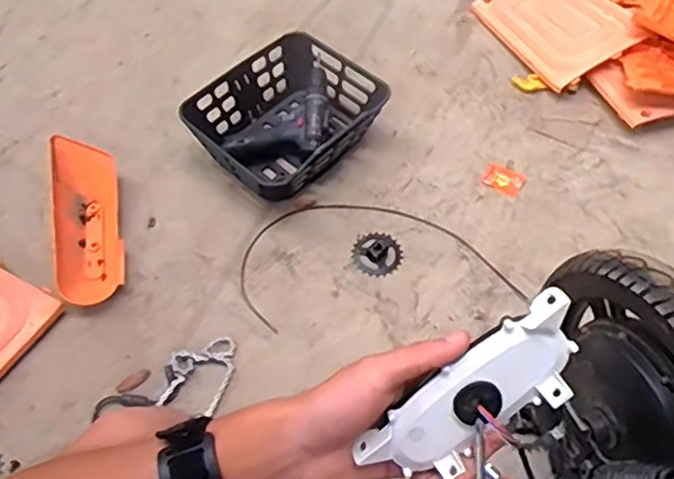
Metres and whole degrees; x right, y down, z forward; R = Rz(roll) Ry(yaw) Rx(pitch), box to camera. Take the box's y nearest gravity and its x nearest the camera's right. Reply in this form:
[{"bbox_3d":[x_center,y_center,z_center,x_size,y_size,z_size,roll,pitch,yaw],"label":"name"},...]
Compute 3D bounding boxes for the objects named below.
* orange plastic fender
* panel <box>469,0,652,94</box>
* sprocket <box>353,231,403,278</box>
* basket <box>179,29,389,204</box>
[{"bbox_3d":[-0.439,-0.036,1.071,0.115,0.046,0.330,-13,59,-8],"label":"orange plastic fender"},{"bbox_3d":[0.481,-0.480,1.353,0.241,0.019,0.319,-31,58,-4],"label":"panel"},{"bbox_3d":[0.070,0.026,1.071,0.084,0.009,0.087,0,59,0],"label":"sprocket"},{"bbox_3d":[-0.085,-0.228,1.171,0.271,0.112,0.333,37,66,21],"label":"basket"}]

